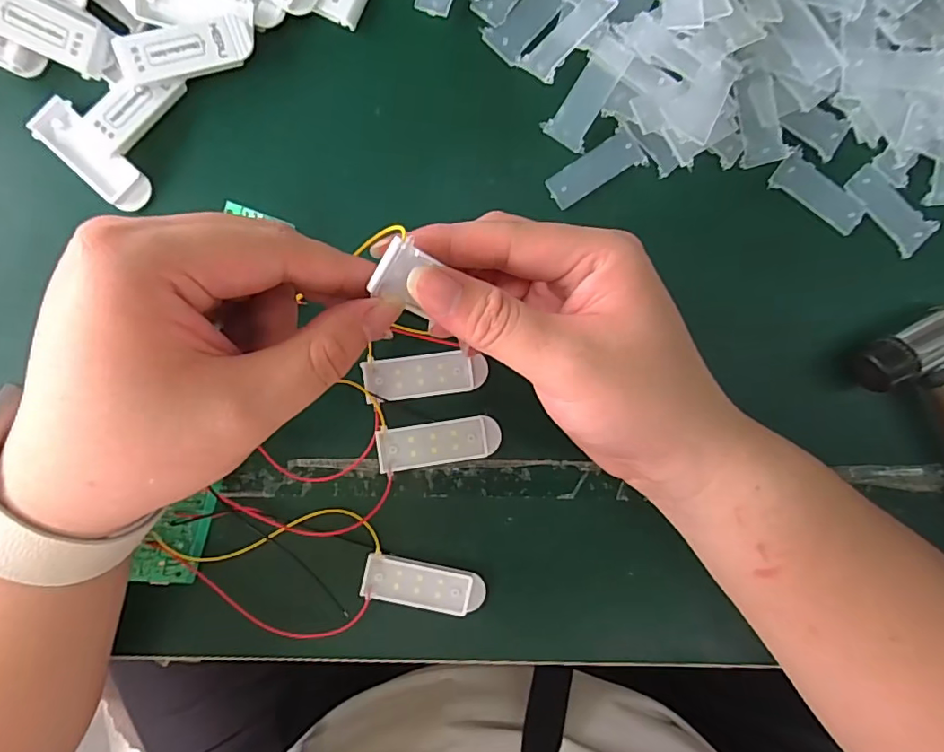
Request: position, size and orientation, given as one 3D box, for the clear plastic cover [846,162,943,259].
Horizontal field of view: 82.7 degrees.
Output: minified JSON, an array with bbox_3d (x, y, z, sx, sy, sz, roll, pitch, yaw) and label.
[{"bbox_3d":[0.204,-0.081,0.262,0.046,0.004,0.020,42,92,-2],"label":"clear plastic cover"}]

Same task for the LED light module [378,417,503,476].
[{"bbox_3d":[-0.015,0.032,0.256,0.057,0.006,0.021,-6,93,-2],"label":"LED light module"}]

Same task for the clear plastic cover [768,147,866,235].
[{"bbox_3d":[0.170,-0.089,0.262,0.046,0.004,0.020,37,91,-4],"label":"clear plastic cover"}]

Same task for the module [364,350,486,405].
[{"bbox_3d":[-0.022,0.000,0.253,0.057,0.004,0.020,-7,93,-2],"label":"module"}]

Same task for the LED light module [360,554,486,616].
[{"bbox_3d":[-0.023,0.101,0.259,0.058,0.007,0.022,12,92,-3],"label":"LED light module"}]

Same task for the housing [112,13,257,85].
[{"bbox_3d":[-0.128,-0.146,0.241,0.058,0.010,0.019,-15,93,-2],"label":"housing"}]

